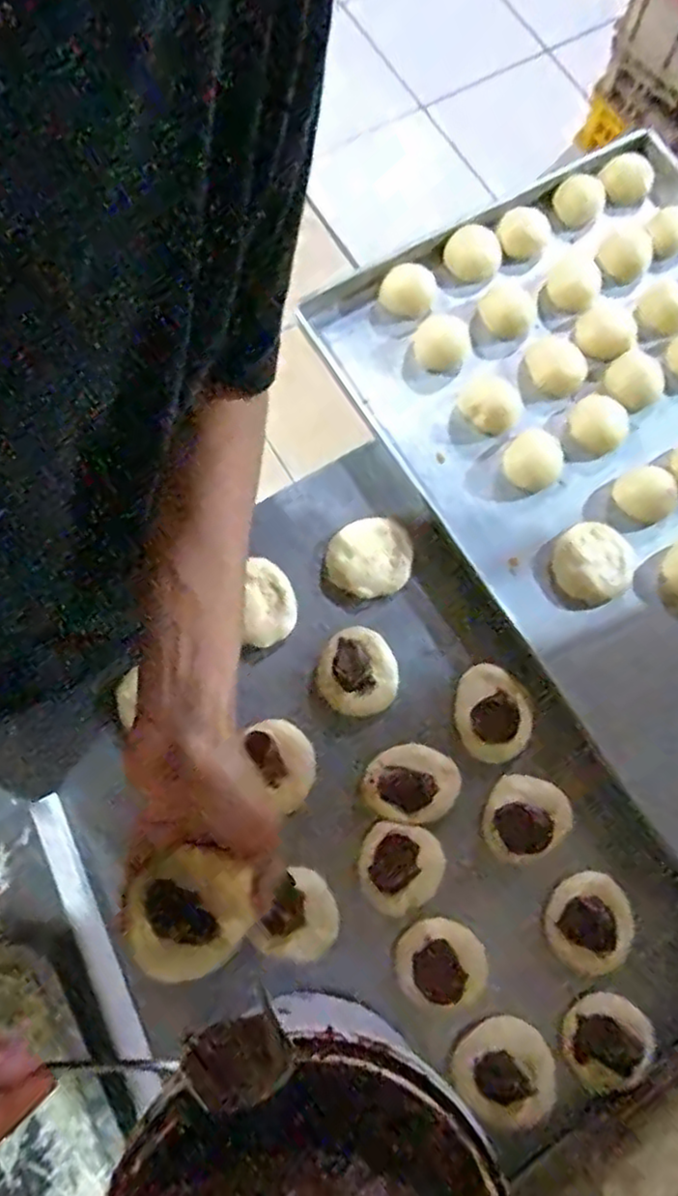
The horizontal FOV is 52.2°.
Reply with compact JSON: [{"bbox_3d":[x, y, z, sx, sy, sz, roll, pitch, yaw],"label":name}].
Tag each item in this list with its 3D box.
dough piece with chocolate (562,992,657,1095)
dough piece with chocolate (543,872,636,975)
[{"bbox_3d":[0.206,0.338,0.527,0.065,0.008,0.065,1,74,-2],"label":"dough piece with chocolate"},{"bbox_3d":[0.201,0.258,0.550,0.073,0.010,0.071,1,74,-2],"label":"dough piece with chocolate"}]

